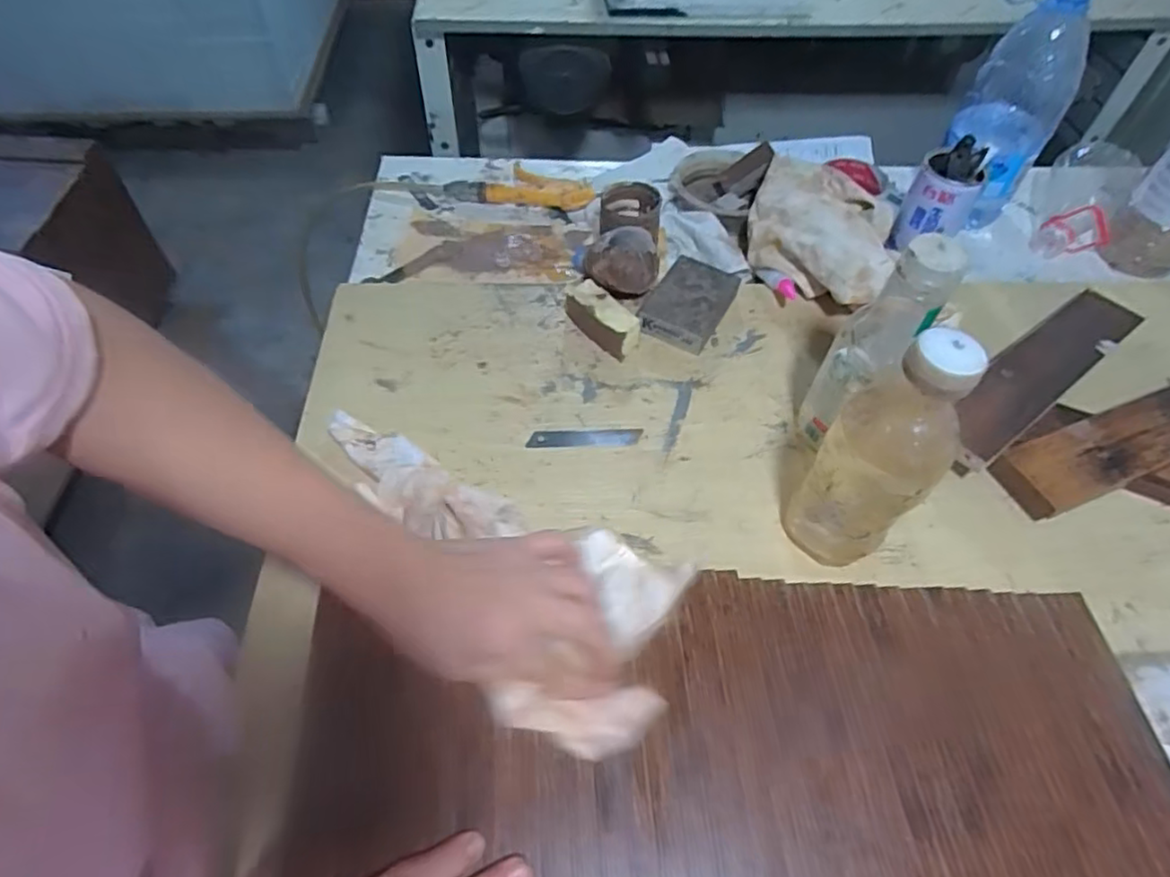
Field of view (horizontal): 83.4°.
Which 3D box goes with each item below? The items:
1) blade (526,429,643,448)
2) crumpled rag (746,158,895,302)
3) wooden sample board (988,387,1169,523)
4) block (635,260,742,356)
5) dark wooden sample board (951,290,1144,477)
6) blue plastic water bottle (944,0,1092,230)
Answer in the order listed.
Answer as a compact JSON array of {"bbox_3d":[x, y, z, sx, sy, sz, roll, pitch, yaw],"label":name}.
[{"bbox_3d":[0.000,0.000,0.576,0.099,0.004,0.018,-2,55,-3],"label":"blade"},{"bbox_3d":[0.246,-0.216,0.694,0.139,0.069,0.199,16,56,9],"label":"crumpled rag"},{"bbox_3d":[0.493,-0.004,0.572,0.301,0.024,0.061,-18,59,-15],"label":"wooden sample board"},{"bbox_3d":[0.105,-0.135,0.658,0.069,0.027,0.105,27,58,16],"label":"block"},{"bbox_3d":[0.416,-0.063,0.605,0.301,0.016,0.060,-31,64,-26],"label":"dark wooden sample board"},{"bbox_3d":[0.467,-0.358,0.713,0.082,0.224,0.088,-18,58,-14],"label":"blue plastic water bottle"}]

